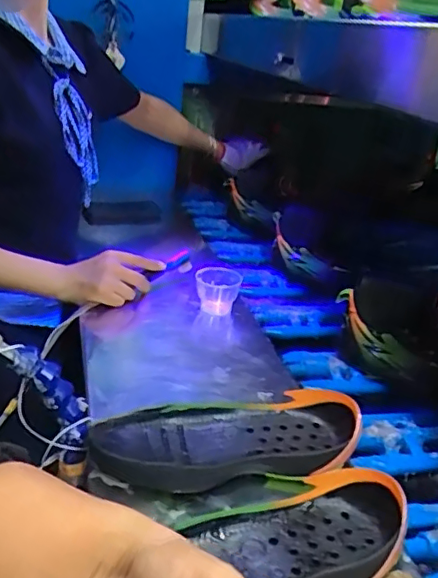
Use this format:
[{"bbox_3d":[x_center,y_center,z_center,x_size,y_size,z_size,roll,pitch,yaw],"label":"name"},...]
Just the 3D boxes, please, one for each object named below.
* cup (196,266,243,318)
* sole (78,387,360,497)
[{"bbox_3d":[-0.004,0.005,0.795,0.060,0.063,0.062,2,23,-1],"label":"cup"},{"bbox_3d":[0.011,0.142,0.535,0.256,0.045,0.104,-1,24,-9],"label":"sole"}]

